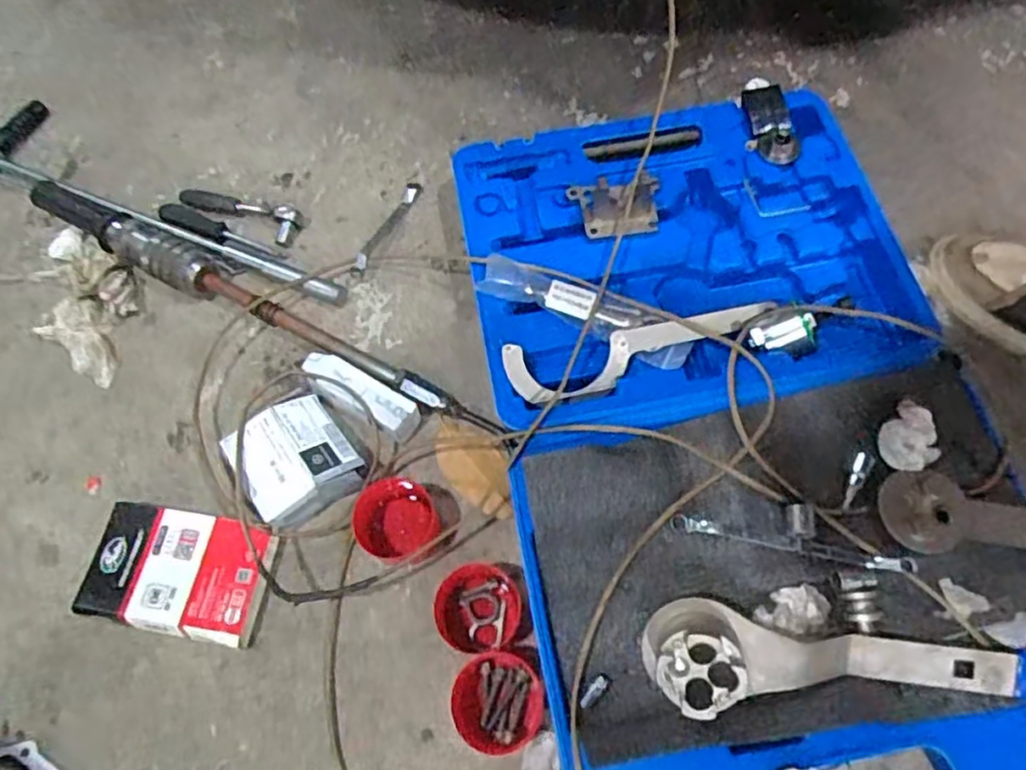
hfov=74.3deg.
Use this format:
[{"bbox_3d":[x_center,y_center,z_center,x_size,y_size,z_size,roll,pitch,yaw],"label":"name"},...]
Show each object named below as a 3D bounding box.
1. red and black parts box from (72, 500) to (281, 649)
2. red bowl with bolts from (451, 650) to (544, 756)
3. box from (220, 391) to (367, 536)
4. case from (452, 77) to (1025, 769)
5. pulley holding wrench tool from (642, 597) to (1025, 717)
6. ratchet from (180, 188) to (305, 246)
[{"bbox_3d":[-0.276,0.157,0.566,0.145,0.032,0.096,8,65,5],"label":"red and black parts box"},{"bbox_3d":[-0.012,0.238,0.510,0.066,0.041,0.067,-1,65,1],"label":"red bowl with bolts"},{"bbox_3d":[-0.189,0.065,0.590,0.091,0.055,0.097,-34,68,-13],"label":"box"},{"bbox_3d":[0.187,0.014,0.588,0.402,0.085,0.659,-10,65,-2],"label":"case"},{"bbox_3d":[0.269,0.193,0.461,0.351,0.054,0.068,2,65,4],"label":"pulley holding wrench tool"},{"bbox_3d":[-0.291,-0.185,0.724,0.133,0.026,0.036,20,67,11],"label":"ratchet"}]

